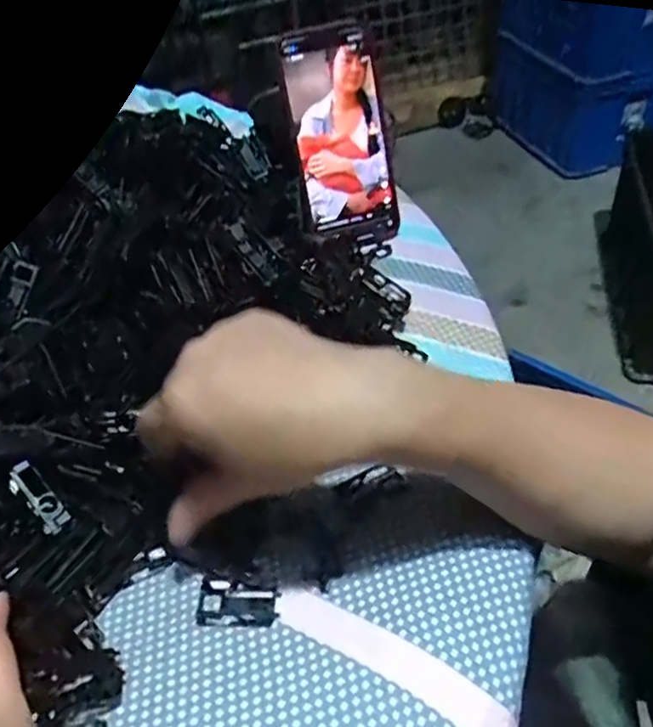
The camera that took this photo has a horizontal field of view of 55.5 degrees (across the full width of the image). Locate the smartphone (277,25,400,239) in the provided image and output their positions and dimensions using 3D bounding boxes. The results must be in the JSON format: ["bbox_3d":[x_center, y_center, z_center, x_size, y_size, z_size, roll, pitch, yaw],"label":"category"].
[{"bbox_3d":[0.012,-0.172,0.475,0.075,0.147,0.010,-13,18,-13],"label":"smartphone"}]

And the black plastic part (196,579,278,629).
[{"bbox_3d":[-0.043,0.117,0.301,0.039,0.004,0.022,1,46,9],"label":"black plastic part"}]

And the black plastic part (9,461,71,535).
[{"bbox_3d":[-0.139,0.065,0.299,0.014,0.004,0.038,-36,82,-28],"label":"black plastic part"}]

